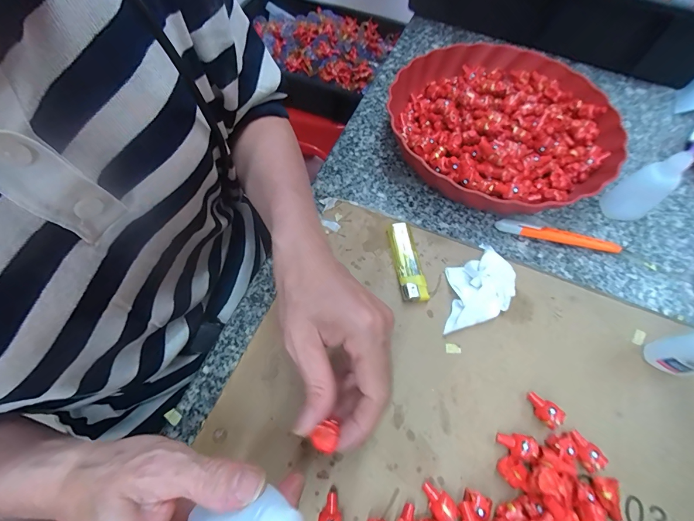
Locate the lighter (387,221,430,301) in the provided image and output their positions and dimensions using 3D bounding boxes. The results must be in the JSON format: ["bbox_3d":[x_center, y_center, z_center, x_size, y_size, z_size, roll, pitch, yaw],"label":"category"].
[{"bbox_3d":[0.055,0.001,0.306,0.022,0.012,0.078,-8,62,-6],"label":"lighter"}]

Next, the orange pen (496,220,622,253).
[{"bbox_3d":[0.210,-0.024,0.331,0.118,0.015,0.012,13,62,5],"label":"orange pen"}]

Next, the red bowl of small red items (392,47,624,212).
[{"bbox_3d":[0.169,-0.150,0.369,0.231,0.064,0.239,1,61,-1],"label":"red bowl of small red items"}]

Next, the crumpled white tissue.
[{"bbox_3d":[0.111,0.025,0.287,0.064,0.028,0.056,-12,62,-8],"label":"crumpled white tissue"}]

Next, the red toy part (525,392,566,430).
[{"bbox_3d":[0.148,0.113,0.249,0.015,0.014,0.024,-39,69,-20],"label":"red toy part"}]

